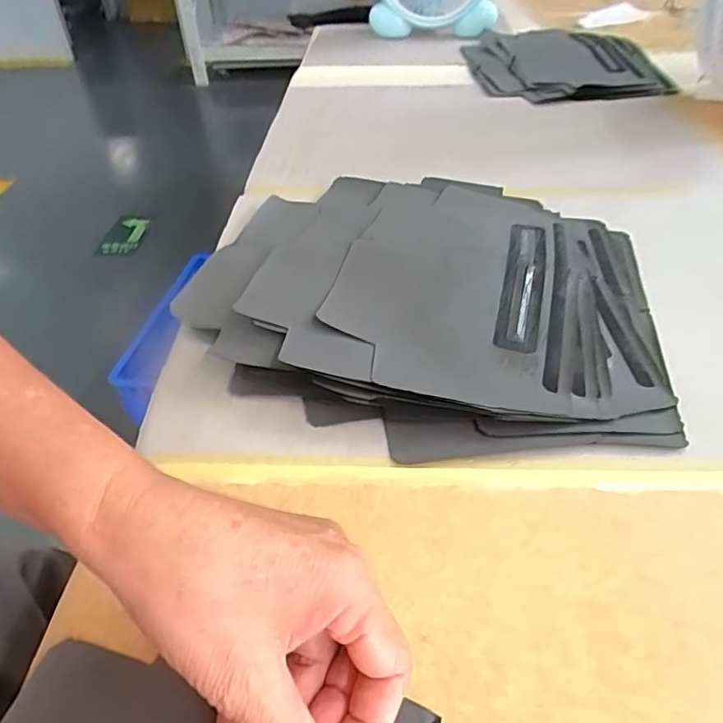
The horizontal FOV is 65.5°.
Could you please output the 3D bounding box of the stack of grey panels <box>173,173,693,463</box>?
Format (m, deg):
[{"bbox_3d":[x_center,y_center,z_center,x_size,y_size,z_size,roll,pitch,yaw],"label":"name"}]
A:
[{"bbox_3d":[0.048,-0.066,0.435,0.326,0.026,0.320,7,44,8],"label":"stack of grey panels"}]

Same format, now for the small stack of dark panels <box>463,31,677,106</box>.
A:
[{"bbox_3d":[0.300,-0.434,0.829,0.255,0.045,0.246,-4,43,-3],"label":"small stack of dark panels"}]

